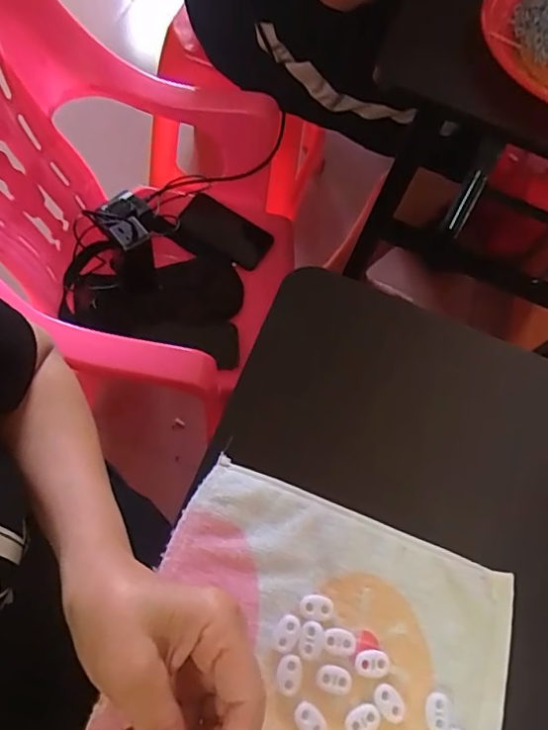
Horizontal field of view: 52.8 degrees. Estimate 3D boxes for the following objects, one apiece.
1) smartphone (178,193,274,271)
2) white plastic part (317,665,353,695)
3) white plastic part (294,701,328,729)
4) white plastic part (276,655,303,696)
[{"bbox_3d":[-0.090,-0.240,0.993,0.177,0.012,0.077,33,83,14],"label":"smartphone"},{"bbox_3d":[0.037,0.194,0.340,0.022,0.004,0.015,20,66,0],"label":"white plastic part"},{"bbox_3d":[0.022,0.213,0.329,0.022,0.005,0.014,44,68,11],"label":"white plastic part"},{"bbox_3d":[0.009,0.189,0.336,0.015,0.004,0.021,12,66,-3],"label":"white plastic part"}]

